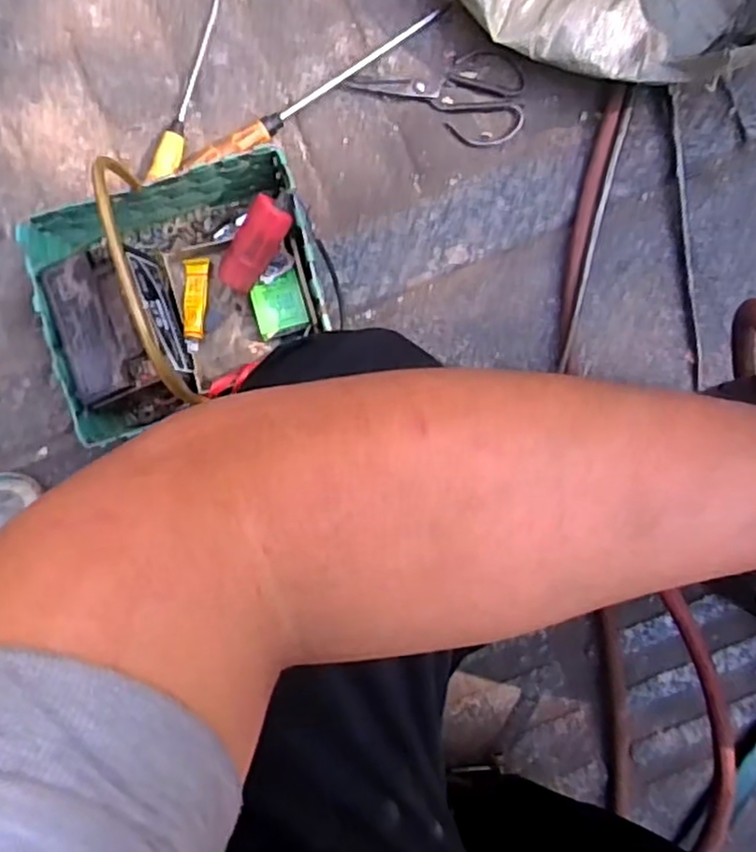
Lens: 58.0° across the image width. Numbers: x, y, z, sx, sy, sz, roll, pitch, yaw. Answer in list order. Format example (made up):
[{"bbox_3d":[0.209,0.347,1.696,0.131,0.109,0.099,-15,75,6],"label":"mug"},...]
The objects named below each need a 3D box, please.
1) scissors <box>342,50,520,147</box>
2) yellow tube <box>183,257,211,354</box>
[{"bbox_3d":[0.069,-0.372,0.775,0.192,0.005,0.103,-1,91,0],"label":"scissors"},{"bbox_3d":[-0.195,-0.131,0.731,0.026,0.008,0.105,0,78,0],"label":"yellow tube"}]

